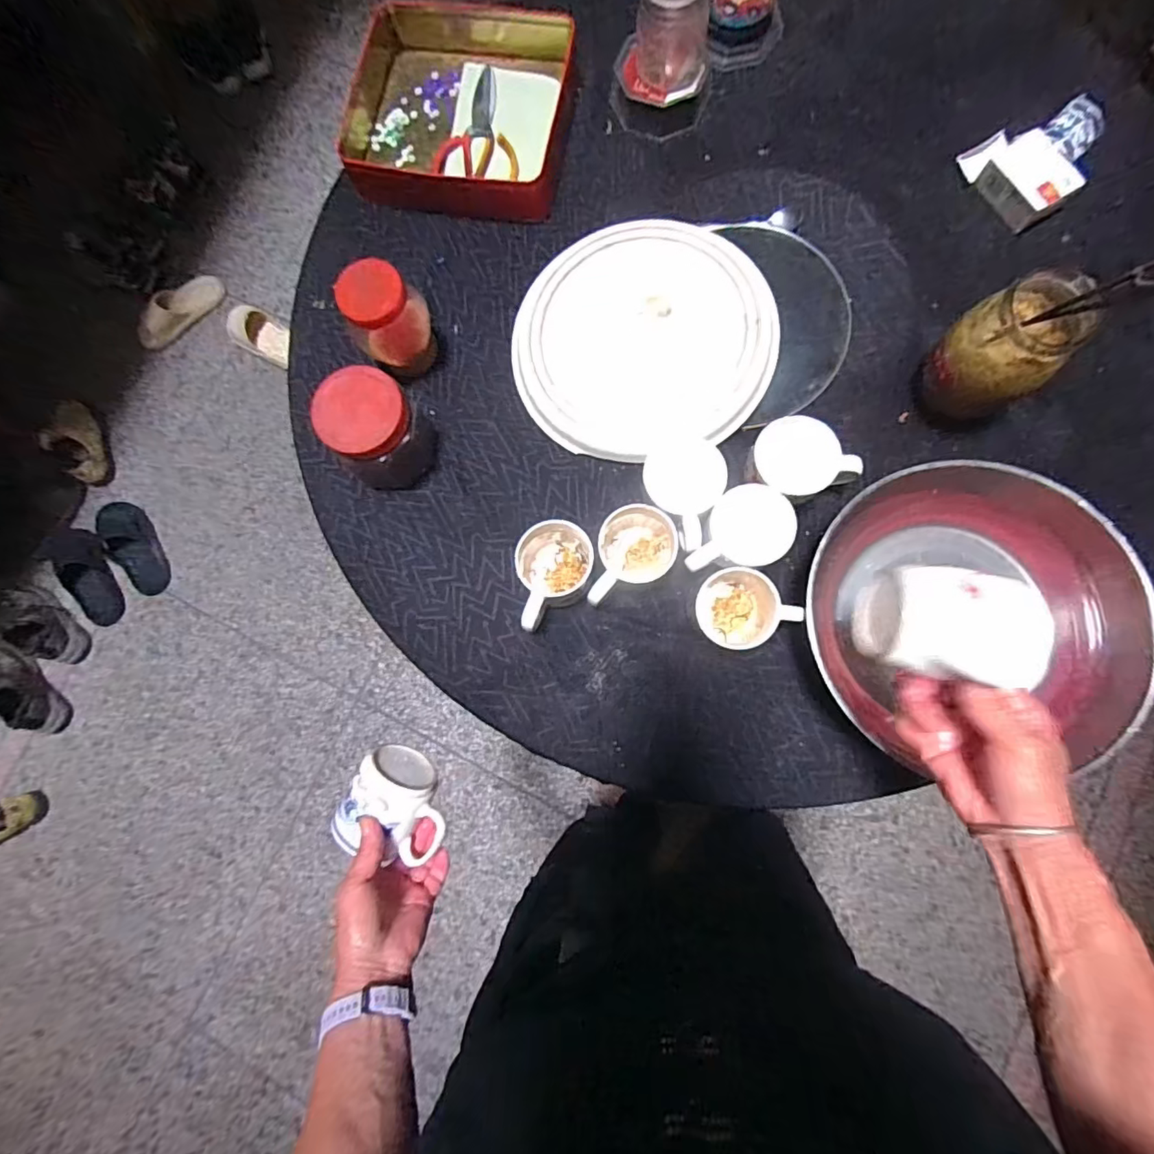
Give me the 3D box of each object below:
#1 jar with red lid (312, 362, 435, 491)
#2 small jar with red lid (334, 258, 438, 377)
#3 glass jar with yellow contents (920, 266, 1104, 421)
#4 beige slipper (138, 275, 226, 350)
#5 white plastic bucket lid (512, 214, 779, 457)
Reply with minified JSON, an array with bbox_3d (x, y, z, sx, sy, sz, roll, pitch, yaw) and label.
[{"bbox_3d":[-0.225,-0.166,0.611,0.101,0.112,0.103,0,83,3],"label":"jar with red lid"},{"bbox_3d":[-0.212,-0.295,0.624,0.077,0.130,0.074,0,83,3],"label":"small jar with red lid"},{"bbox_3d":[0.425,-0.226,0.540,0.088,0.125,0.094,0,83,3],"label":"glass jar with yellow contents"},{"bbox_3d":[-1.068,-0.720,1.442,0.099,0.058,0.262,42,86,7],"label":"beige slipper"},{"bbox_3d":[0.076,-0.284,0.636,0.298,0.037,0.296,-1,82,6],"label":"white plastic bucket lid"}]

